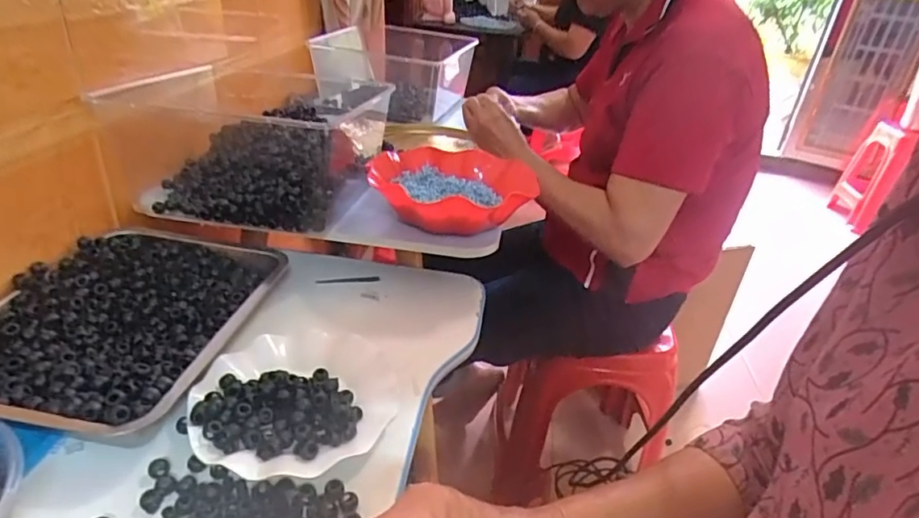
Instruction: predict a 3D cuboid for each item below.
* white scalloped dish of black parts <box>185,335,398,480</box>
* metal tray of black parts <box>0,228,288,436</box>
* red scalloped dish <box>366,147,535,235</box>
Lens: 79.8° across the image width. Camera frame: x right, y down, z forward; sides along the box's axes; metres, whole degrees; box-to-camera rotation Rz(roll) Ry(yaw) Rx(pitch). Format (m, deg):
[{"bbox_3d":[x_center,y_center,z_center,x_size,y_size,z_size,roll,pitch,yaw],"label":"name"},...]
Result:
[{"bbox_3d":[-0.154,0.131,0.516,0.173,0.030,0.172,4,29,-2],"label":"white scalloped dish of black parts"},{"bbox_3d":[-0.346,0.052,0.572,0.242,0.041,0.308,8,29,4],"label":"metal tray of black parts"},{"bbox_3d":[-0.010,-0.097,0.756,0.216,0.060,0.232,4,29,-2],"label":"red scalloped dish"}]

